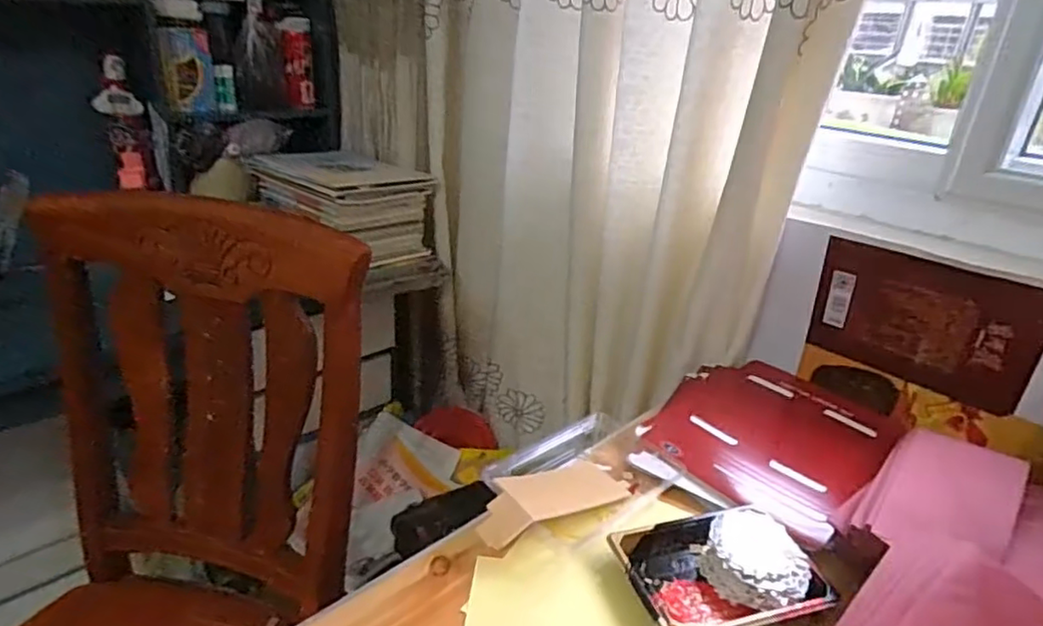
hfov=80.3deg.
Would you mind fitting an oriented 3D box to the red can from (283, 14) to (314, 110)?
[{"bbox_3d":[-0.432,-0.482,1.199,0.054,0.157,0.048,-5,27,-18],"label":"red can"}]

